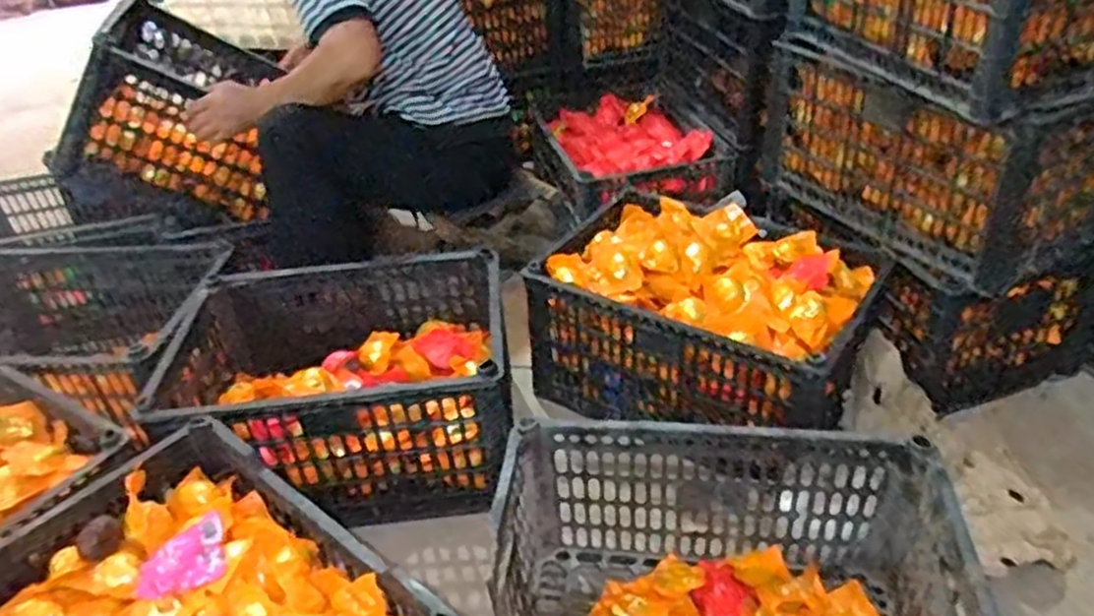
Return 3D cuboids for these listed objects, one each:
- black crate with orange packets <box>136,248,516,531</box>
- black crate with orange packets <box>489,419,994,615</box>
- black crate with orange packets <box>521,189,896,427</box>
[{"bbox_3d":[-0.290,0.115,1.093,0.454,0.230,0.335,-5,35,-1],"label":"black crate with orange packets"},{"bbox_3d":[0.166,0.302,0.758,0.428,0.224,0.307,1,35,7],"label":"black crate with orange packets"},{"bbox_3d":[0.228,0.026,1.137,0.446,0.227,0.330,19,41,29],"label":"black crate with orange packets"}]

